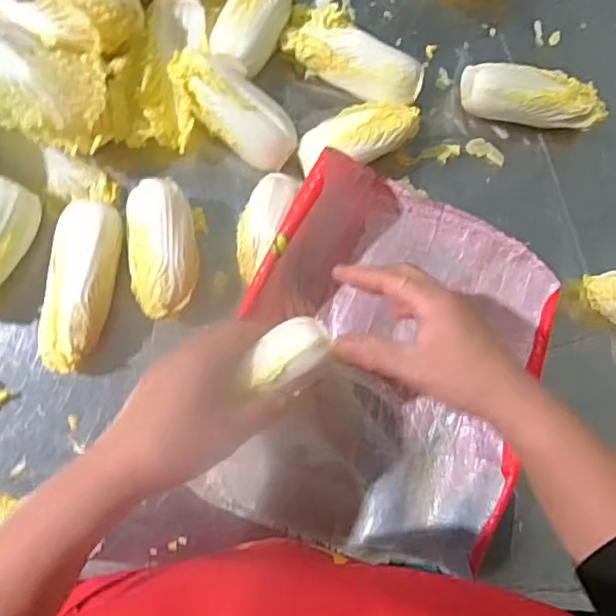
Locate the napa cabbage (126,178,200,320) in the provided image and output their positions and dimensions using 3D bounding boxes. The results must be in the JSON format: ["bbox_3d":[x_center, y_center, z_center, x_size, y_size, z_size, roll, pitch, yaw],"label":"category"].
[{"bbox_3d":[-0.114,-0.045,0.478,0.056,0.052,0.105,-6,86,-6],"label":"napa cabbage"}]

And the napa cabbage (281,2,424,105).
[{"bbox_3d":[0.040,-0.217,0.516,0.122,0.045,0.061,25,81,-2],"label":"napa cabbage"}]

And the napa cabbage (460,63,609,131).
[{"bbox_3d":[0.193,-0.178,0.528,0.121,0.044,0.043,6,82,-5],"label":"napa cabbage"}]

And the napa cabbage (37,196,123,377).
[{"bbox_3d":[-0.174,-0.016,0.465,0.046,0.054,0.130,9,84,-4],"label":"napa cabbage"}]

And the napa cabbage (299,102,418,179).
[{"bbox_3d":[0.042,-0.141,0.507,0.109,0.047,0.050,-30,88,-7],"label":"napa cabbage"}]

